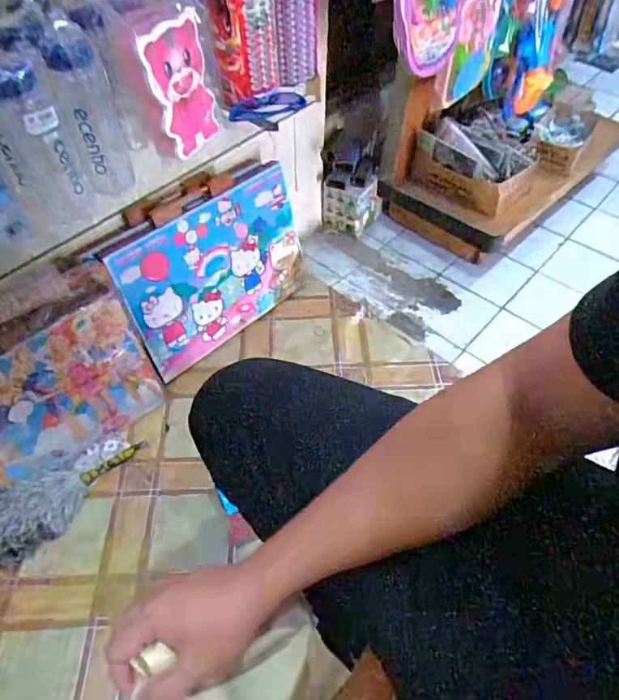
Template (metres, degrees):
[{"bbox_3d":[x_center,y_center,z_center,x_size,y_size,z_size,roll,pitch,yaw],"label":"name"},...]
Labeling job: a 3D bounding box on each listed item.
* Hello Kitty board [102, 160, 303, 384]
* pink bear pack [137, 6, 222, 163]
[{"bbox_3d":[-0.209,-0.186,1.204,0.025,0.337,0.486,26,51,38],"label":"Hello Kitty board"},{"bbox_3d":[-0.182,-0.396,0.760,0.016,0.167,0.129,18,56,29],"label":"pink bear pack"}]

